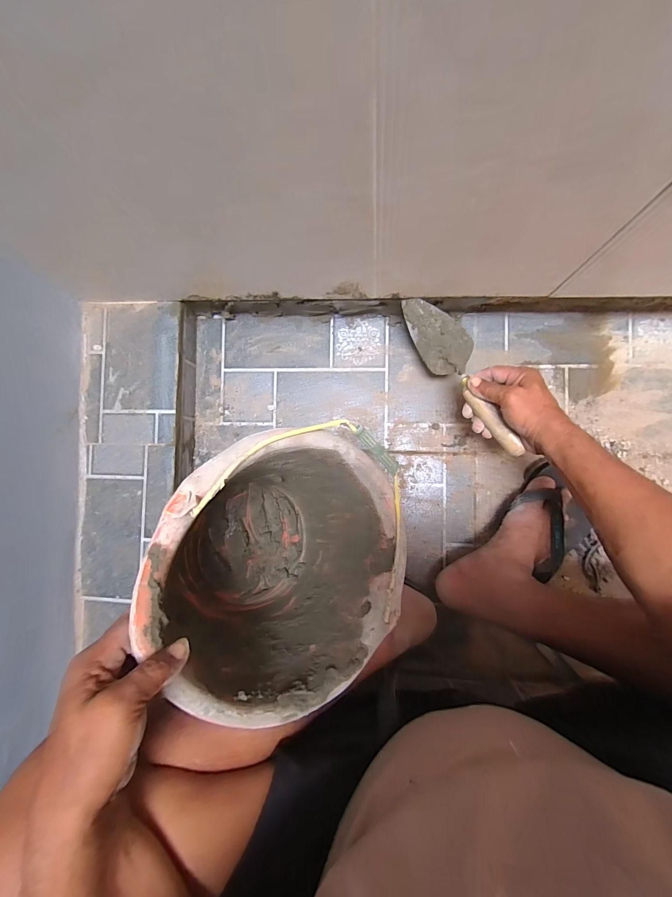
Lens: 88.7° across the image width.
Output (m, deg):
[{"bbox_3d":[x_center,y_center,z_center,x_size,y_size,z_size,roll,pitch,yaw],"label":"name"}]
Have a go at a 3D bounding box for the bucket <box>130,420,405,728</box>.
[{"bbox_3d":[-0.087,0.136,0.458,0.291,0.250,0.298,-10,92,-30],"label":"bucket"}]

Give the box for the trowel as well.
[{"bbox_3d":[0.188,-0.112,0.513,0.058,0.055,0.276,-25,72,-3],"label":"trowel"}]

